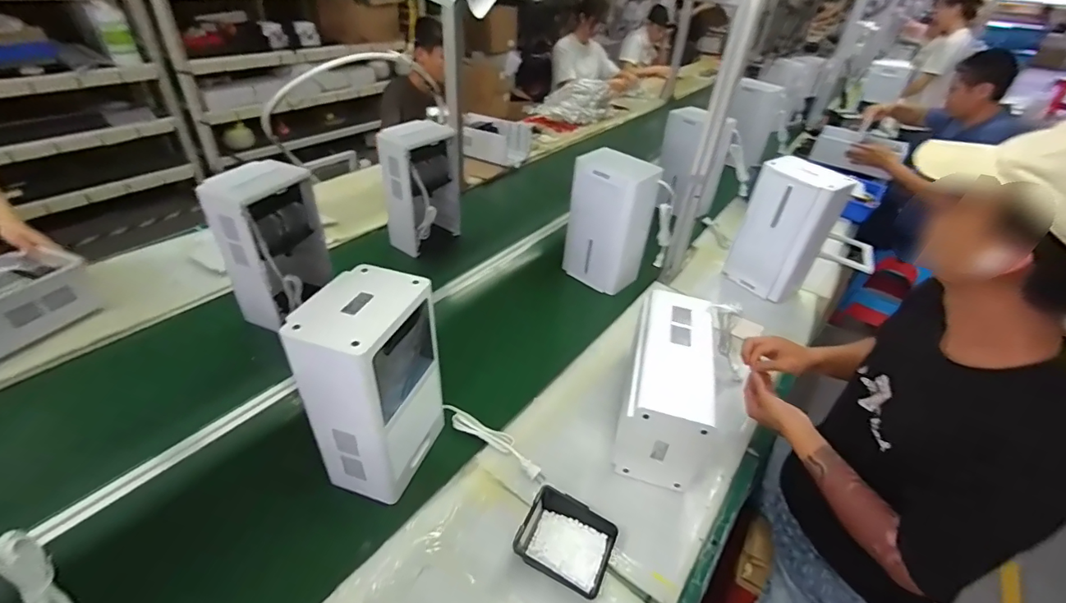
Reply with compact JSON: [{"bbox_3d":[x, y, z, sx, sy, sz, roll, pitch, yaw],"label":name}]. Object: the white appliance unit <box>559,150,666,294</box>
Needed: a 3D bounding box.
[{"bbox_3d":[0.210,-0.223,1.302,0.195,0.355,0.120,31,43,33],"label":"white appliance unit"}]

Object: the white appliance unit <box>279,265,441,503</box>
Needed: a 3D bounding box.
[{"bbox_3d":[-0.267,0.145,0.787,0.151,0.345,0.194,12,36,11],"label":"white appliance unit"}]

